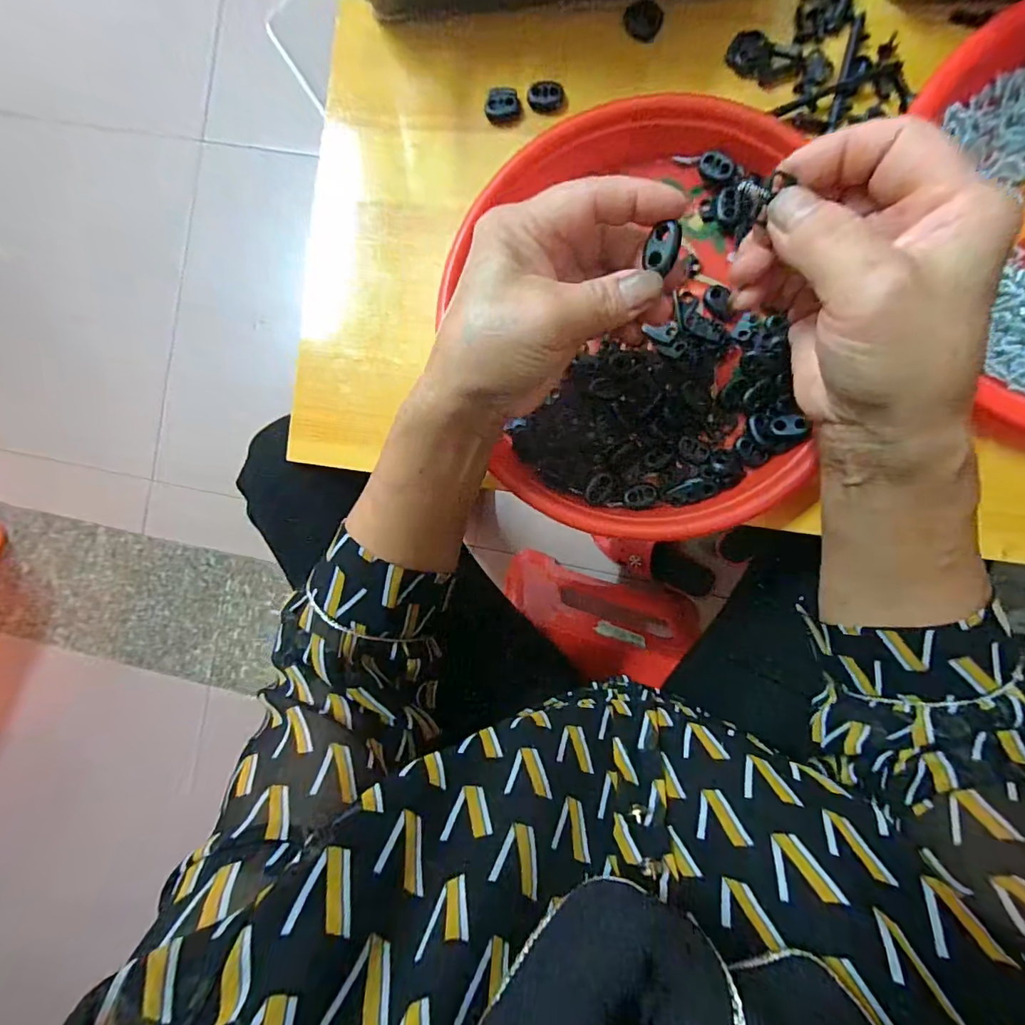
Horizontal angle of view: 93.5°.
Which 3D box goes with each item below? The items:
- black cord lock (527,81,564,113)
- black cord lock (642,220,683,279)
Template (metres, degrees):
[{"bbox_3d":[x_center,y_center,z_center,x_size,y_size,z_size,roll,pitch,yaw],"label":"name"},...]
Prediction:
[{"bbox_3d":[0.020,-0.251,0.291,0.021,0.008,0.012,6,93,5],"label":"black cord lock"},{"bbox_3d":[0.063,-0.111,0.203,0.013,0.005,0.017,10,92,8],"label":"black cord lock"}]

